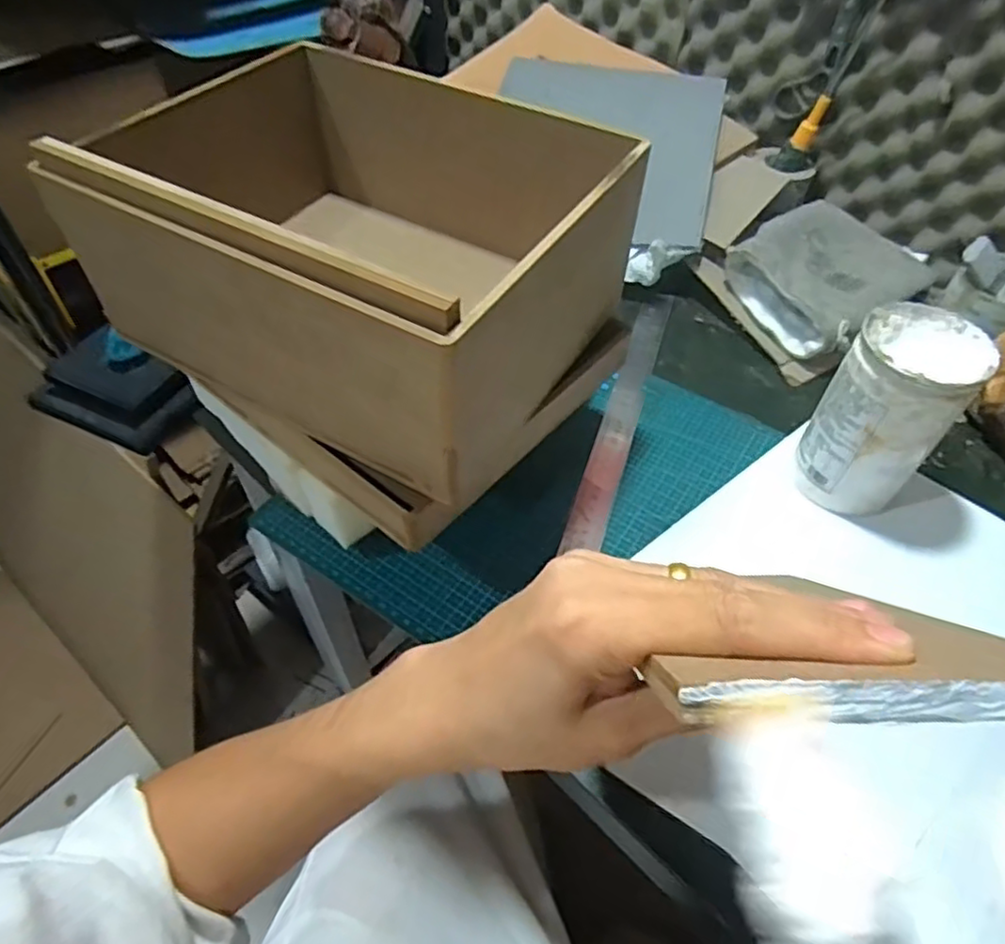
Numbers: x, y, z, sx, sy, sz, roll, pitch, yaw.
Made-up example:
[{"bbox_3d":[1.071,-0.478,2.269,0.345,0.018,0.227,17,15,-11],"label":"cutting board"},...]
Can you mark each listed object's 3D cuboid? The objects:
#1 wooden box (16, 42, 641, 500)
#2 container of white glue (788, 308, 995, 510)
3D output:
[{"bbox_3d":[-0.083,-0.136,0.391,0.262,0.117,0.214,27,55,18],"label":"wooden box"},{"bbox_3d":[0.253,-0.038,0.444,0.073,0.131,0.071,29,56,20],"label":"container of white glue"}]

